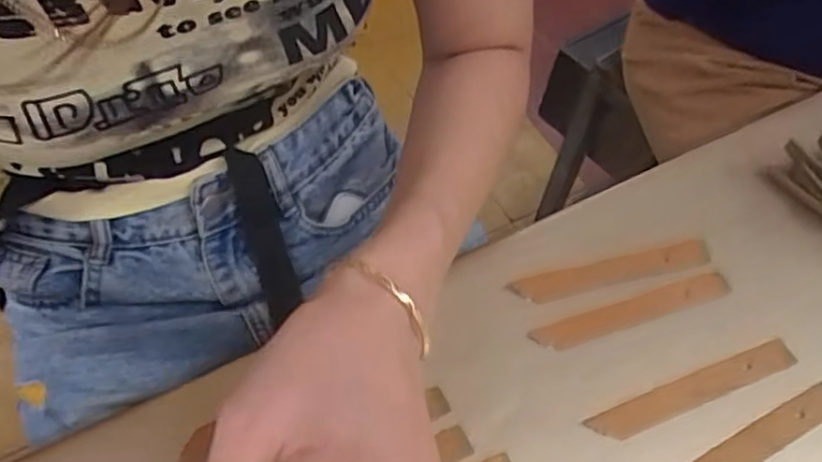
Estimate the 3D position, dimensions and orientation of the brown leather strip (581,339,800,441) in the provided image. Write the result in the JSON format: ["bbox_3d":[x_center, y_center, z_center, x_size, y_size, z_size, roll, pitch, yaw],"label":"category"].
[{"bbox_3d":[0.151,0.085,0.354,0.123,0.005,0.018,-18,54,-14],"label":"brown leather strip"}]

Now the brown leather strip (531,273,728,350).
[{"bbox_3d":[0.128,0.045,0.380,0.124,0.004,0.017,-15,57,-14],"label":"brown leather strip"}]

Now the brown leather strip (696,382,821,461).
[{"bbox_3d":[0.173,0.108,0.334,0.123,0.004,0.016,-22,59,-19],"label":"brown leather strip"}]

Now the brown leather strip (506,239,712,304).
[{"bbox_3d":[0.120,0.024,0.397,0.124,0.006,0.020,-11,56,-12],"label":"brown leather strip"}]

